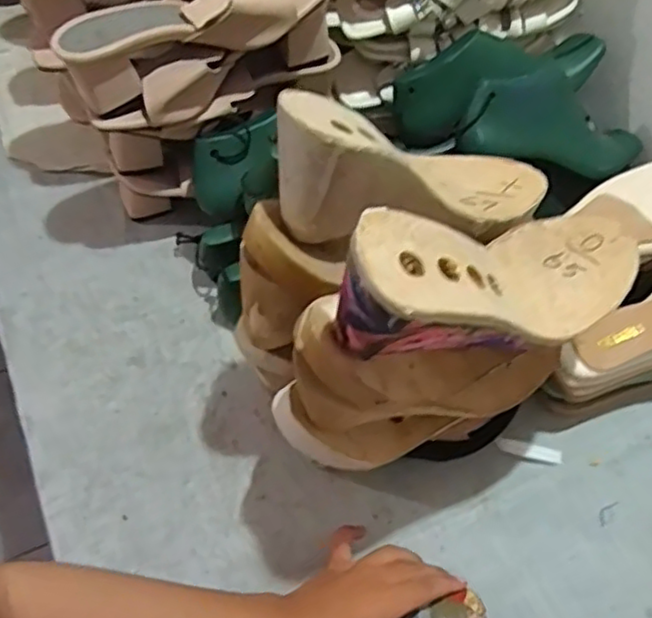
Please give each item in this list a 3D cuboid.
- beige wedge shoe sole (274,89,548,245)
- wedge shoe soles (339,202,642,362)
[{"bbox_3d":[0.054,-0.082,0.467,0.233,0.083,0.083,-1,54,-39],"label":"beige wedge shoe sole"},{"bbox_3d":[0.098,-0.007,0.416,0.247,0.088,0.080,-7,55,-40],"label":"wedge shoe soles"}]

